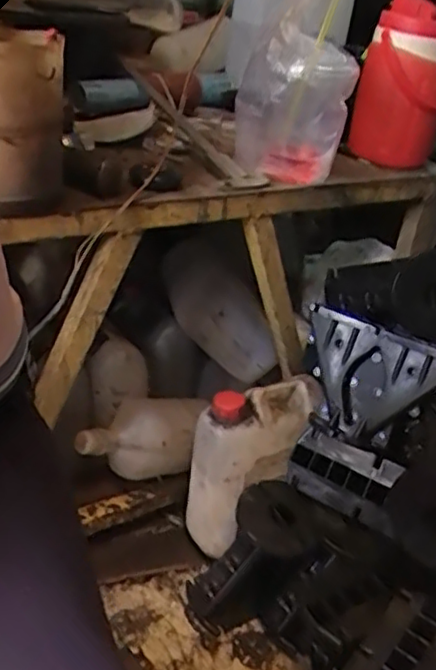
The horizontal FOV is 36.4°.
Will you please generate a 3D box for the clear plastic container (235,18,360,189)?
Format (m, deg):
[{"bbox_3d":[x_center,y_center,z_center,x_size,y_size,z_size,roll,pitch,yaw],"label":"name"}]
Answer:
[{"bbox_3d":[0.097,-0.291,0.858,0.144,0.162,0.111,9,30,3],"label":"clear plastic container"}]

